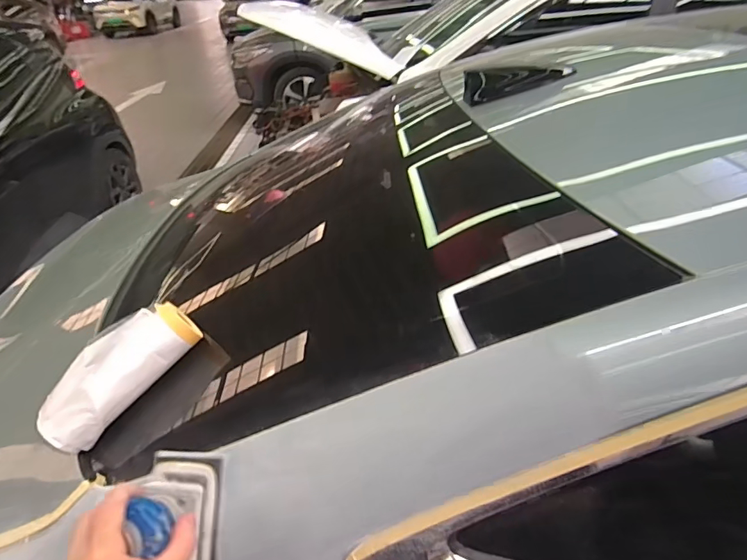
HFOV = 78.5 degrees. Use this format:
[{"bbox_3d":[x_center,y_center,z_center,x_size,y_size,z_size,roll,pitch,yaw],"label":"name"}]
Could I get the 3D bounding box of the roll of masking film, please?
[{"bbox_3d":[-0.318,0.115,0.571,0.057,0.088,0.206,31,71,40],"label":"roll of masking film"}]

